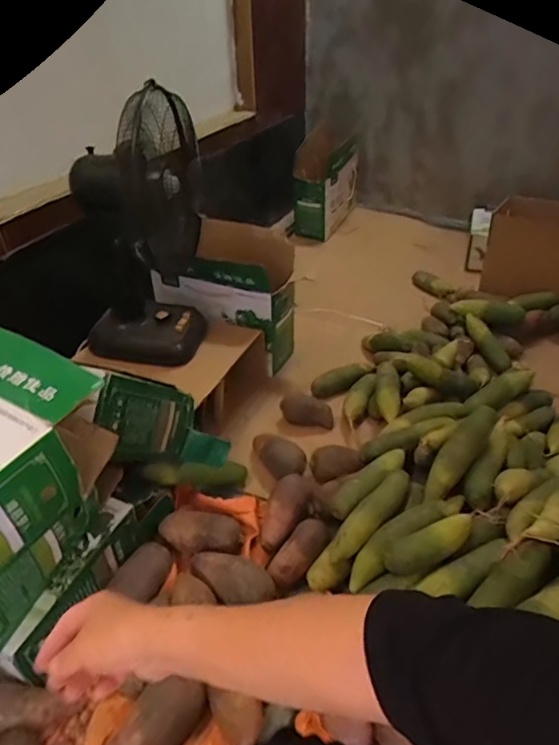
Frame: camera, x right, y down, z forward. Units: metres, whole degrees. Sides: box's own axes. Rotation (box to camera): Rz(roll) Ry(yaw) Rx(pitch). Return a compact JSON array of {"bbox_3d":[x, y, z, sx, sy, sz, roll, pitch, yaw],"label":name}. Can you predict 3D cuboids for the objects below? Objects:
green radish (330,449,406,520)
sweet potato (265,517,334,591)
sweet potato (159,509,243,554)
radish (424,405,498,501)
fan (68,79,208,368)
[{"bbox_3d":[0.170,0.198,0.985,0.048,0.041,0.193,28,45,34],"label":"green radish"},{"bbox_3d":[0.038,0.316,0.929,0.059,0.052,0.150,22,43,29],"label":"sweet potato"},{"bbox_3d":[-0.146,0.294,0.954,0.152,0.056,0.065,-1,37,2],"label":"sweet potato"},{"bbox_3d":[0.319,0.143,0.931,0.048,0.048,0.193,35,88,39],"label":"radish"},{"bbox_3d":[-0.294,-0.296,1.125,0.246,0.509,0.298,6,36,9],"label":"fan"}]

